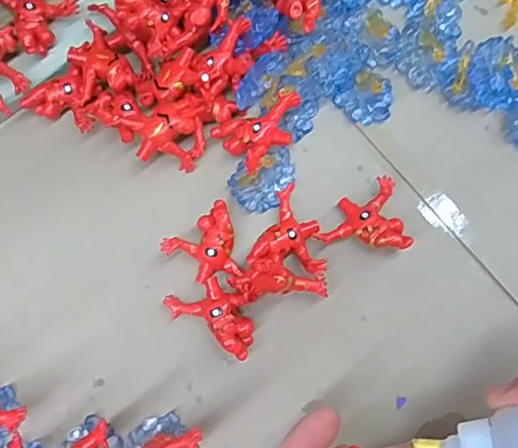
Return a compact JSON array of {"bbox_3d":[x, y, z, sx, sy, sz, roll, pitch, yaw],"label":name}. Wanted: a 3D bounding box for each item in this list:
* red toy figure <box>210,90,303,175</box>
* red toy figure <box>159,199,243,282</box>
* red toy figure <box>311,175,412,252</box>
[{"bbox_3d":[0.003,-0.052,0.300,0.046,0.010,0.036,-40,64,-4],"label":"red toy figure"},{"bbox_3d":[-0.031,0.011,0.294,0.037,0.016,0.036,-12,78,-1],"label":"red toy figure"},{"bbox_3d":[0.051,-0.002,0.293,0.044,0.017,0.038,-11,78,-1],"label":"red toy figure"}]

